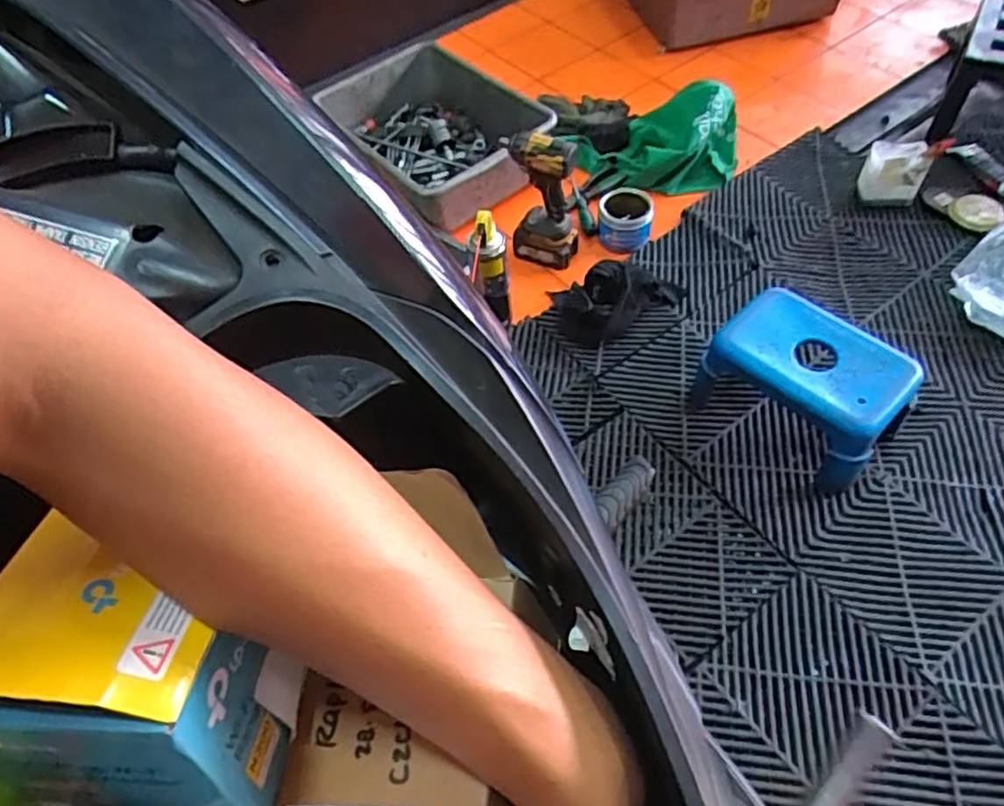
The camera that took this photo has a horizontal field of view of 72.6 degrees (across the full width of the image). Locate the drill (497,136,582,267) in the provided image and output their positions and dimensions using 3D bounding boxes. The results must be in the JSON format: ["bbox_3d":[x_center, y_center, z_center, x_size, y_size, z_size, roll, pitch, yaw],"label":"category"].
[{"bbox_3d":[0.072,-0.363,1.228,0.130,0.248,0.069,8,56,10],"label":"drill"}]

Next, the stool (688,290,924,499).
[{"bbox_3d":[0.447,-0.027,1.026,0.273,0.154,0.180,37,66,26],"label":"stool"}]

